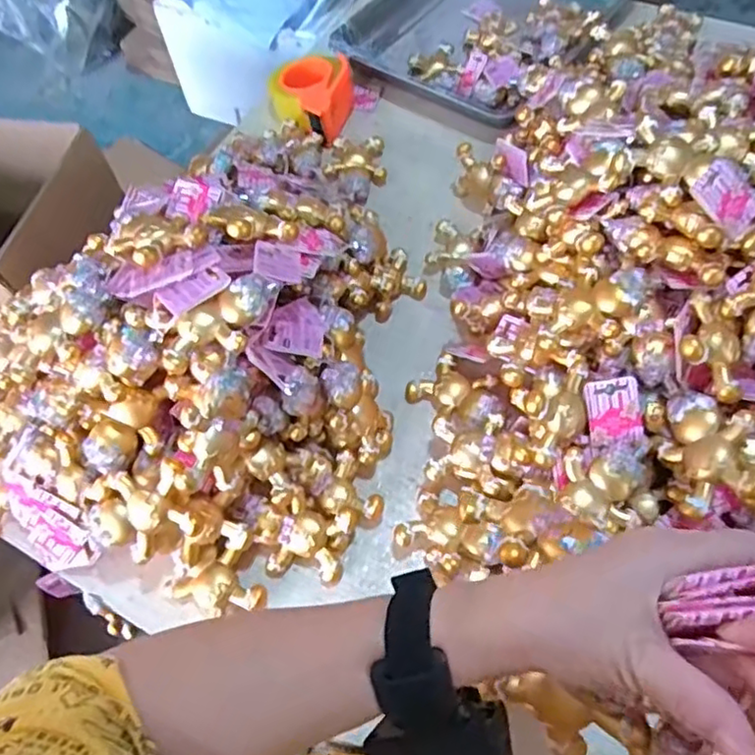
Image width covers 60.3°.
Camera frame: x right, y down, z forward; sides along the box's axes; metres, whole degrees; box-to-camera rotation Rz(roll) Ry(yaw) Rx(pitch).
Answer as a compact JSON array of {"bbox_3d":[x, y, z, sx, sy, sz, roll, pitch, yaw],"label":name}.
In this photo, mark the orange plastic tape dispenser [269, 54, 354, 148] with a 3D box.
[{"bbox_3d":[-0.094,-0.410,0.959,0.124,0.054,0.151,-10,59,-3],"label":"orange plastic tape dispenser"}]

